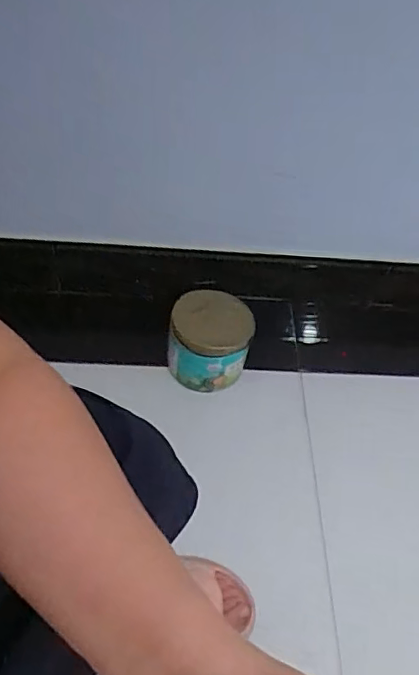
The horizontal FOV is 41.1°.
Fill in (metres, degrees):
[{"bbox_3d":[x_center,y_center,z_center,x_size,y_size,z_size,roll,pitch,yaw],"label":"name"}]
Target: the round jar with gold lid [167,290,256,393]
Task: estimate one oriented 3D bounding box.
[{"bbox_3d":[0.005,0.005,0.920,0.123,0.148,0.132,3,54,-5],"label":"round jar with gold lid"}]

